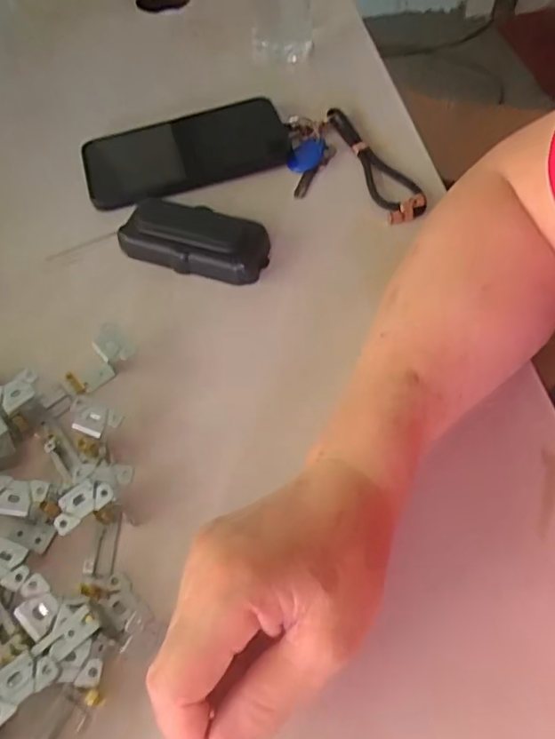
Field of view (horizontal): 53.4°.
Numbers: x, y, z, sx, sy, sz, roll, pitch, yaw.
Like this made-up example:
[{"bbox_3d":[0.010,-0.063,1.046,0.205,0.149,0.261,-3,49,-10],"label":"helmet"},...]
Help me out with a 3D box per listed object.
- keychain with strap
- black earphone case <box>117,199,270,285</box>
[{"bbox_3d":[0.050,-0.157,0.430,0.074,0.014,0.131,-26,63,-12],"label":"keychain with strap"},{"bbox_3d":[-0.059,-0.095,0.399,0.104,0.024,0.049,15,62,11],"label":"black earphone case"}]

